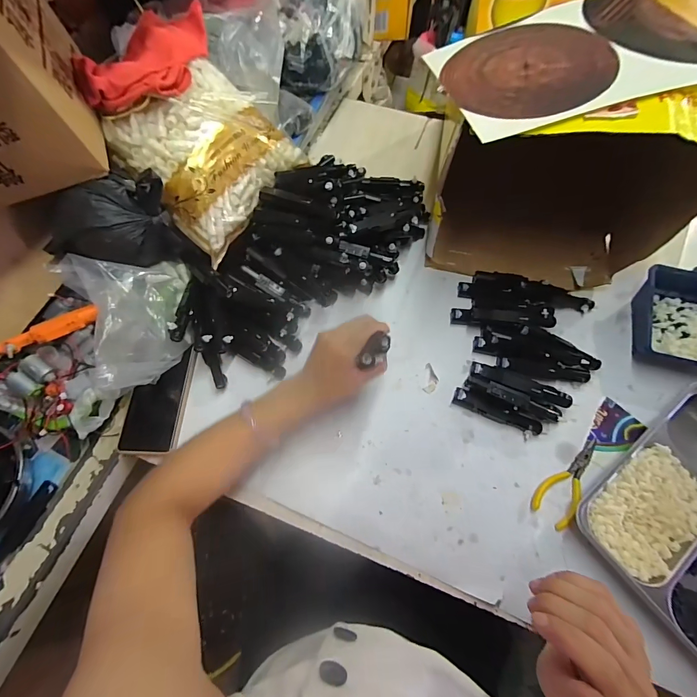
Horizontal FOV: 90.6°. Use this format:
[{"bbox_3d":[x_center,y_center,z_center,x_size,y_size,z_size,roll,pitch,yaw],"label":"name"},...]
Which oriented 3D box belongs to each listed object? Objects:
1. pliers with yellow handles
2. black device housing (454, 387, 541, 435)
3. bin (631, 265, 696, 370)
[{"bbox_3d":[0.282,0.166,0.445,0.048,0.021,0.123,37,71,14],"label":"pliers with yellow handles"},{"bbox_3d":[0.206,0.086,0.477,0.120,0.028,0.026,19,68,8],"label":"black device housing"},{"bbox_3d":[0.483,-0.039,0.502,0.115,0.062,0.139,13,67,5],"label":"bin"}]

